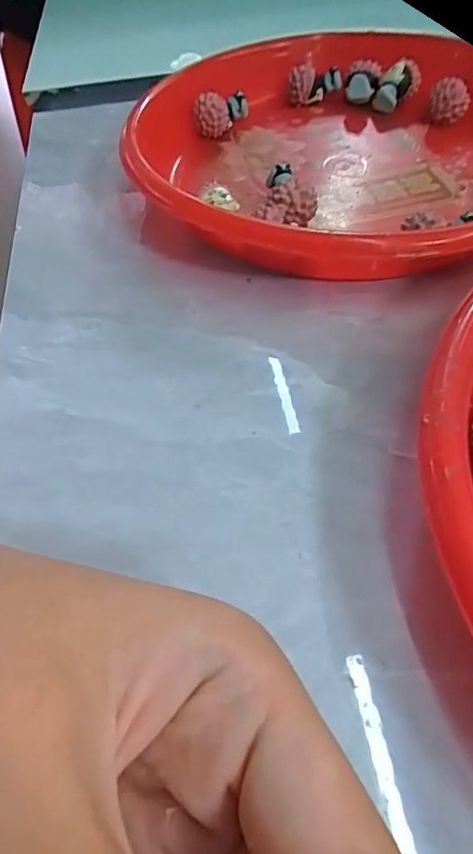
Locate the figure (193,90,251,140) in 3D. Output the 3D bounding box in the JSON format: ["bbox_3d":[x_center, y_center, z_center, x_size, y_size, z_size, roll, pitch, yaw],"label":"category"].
[{"bbox_3d":[-0.007,-0.167,0.287,0.014,0.019,0.031,36,62,28],"label":"figure"}]

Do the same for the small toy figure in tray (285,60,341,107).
[{"bbox_3d":[0.042,-0.187,0.300,0.029,0.020,0.015,2,52,6],"label":"small toy figure in tray"}]

